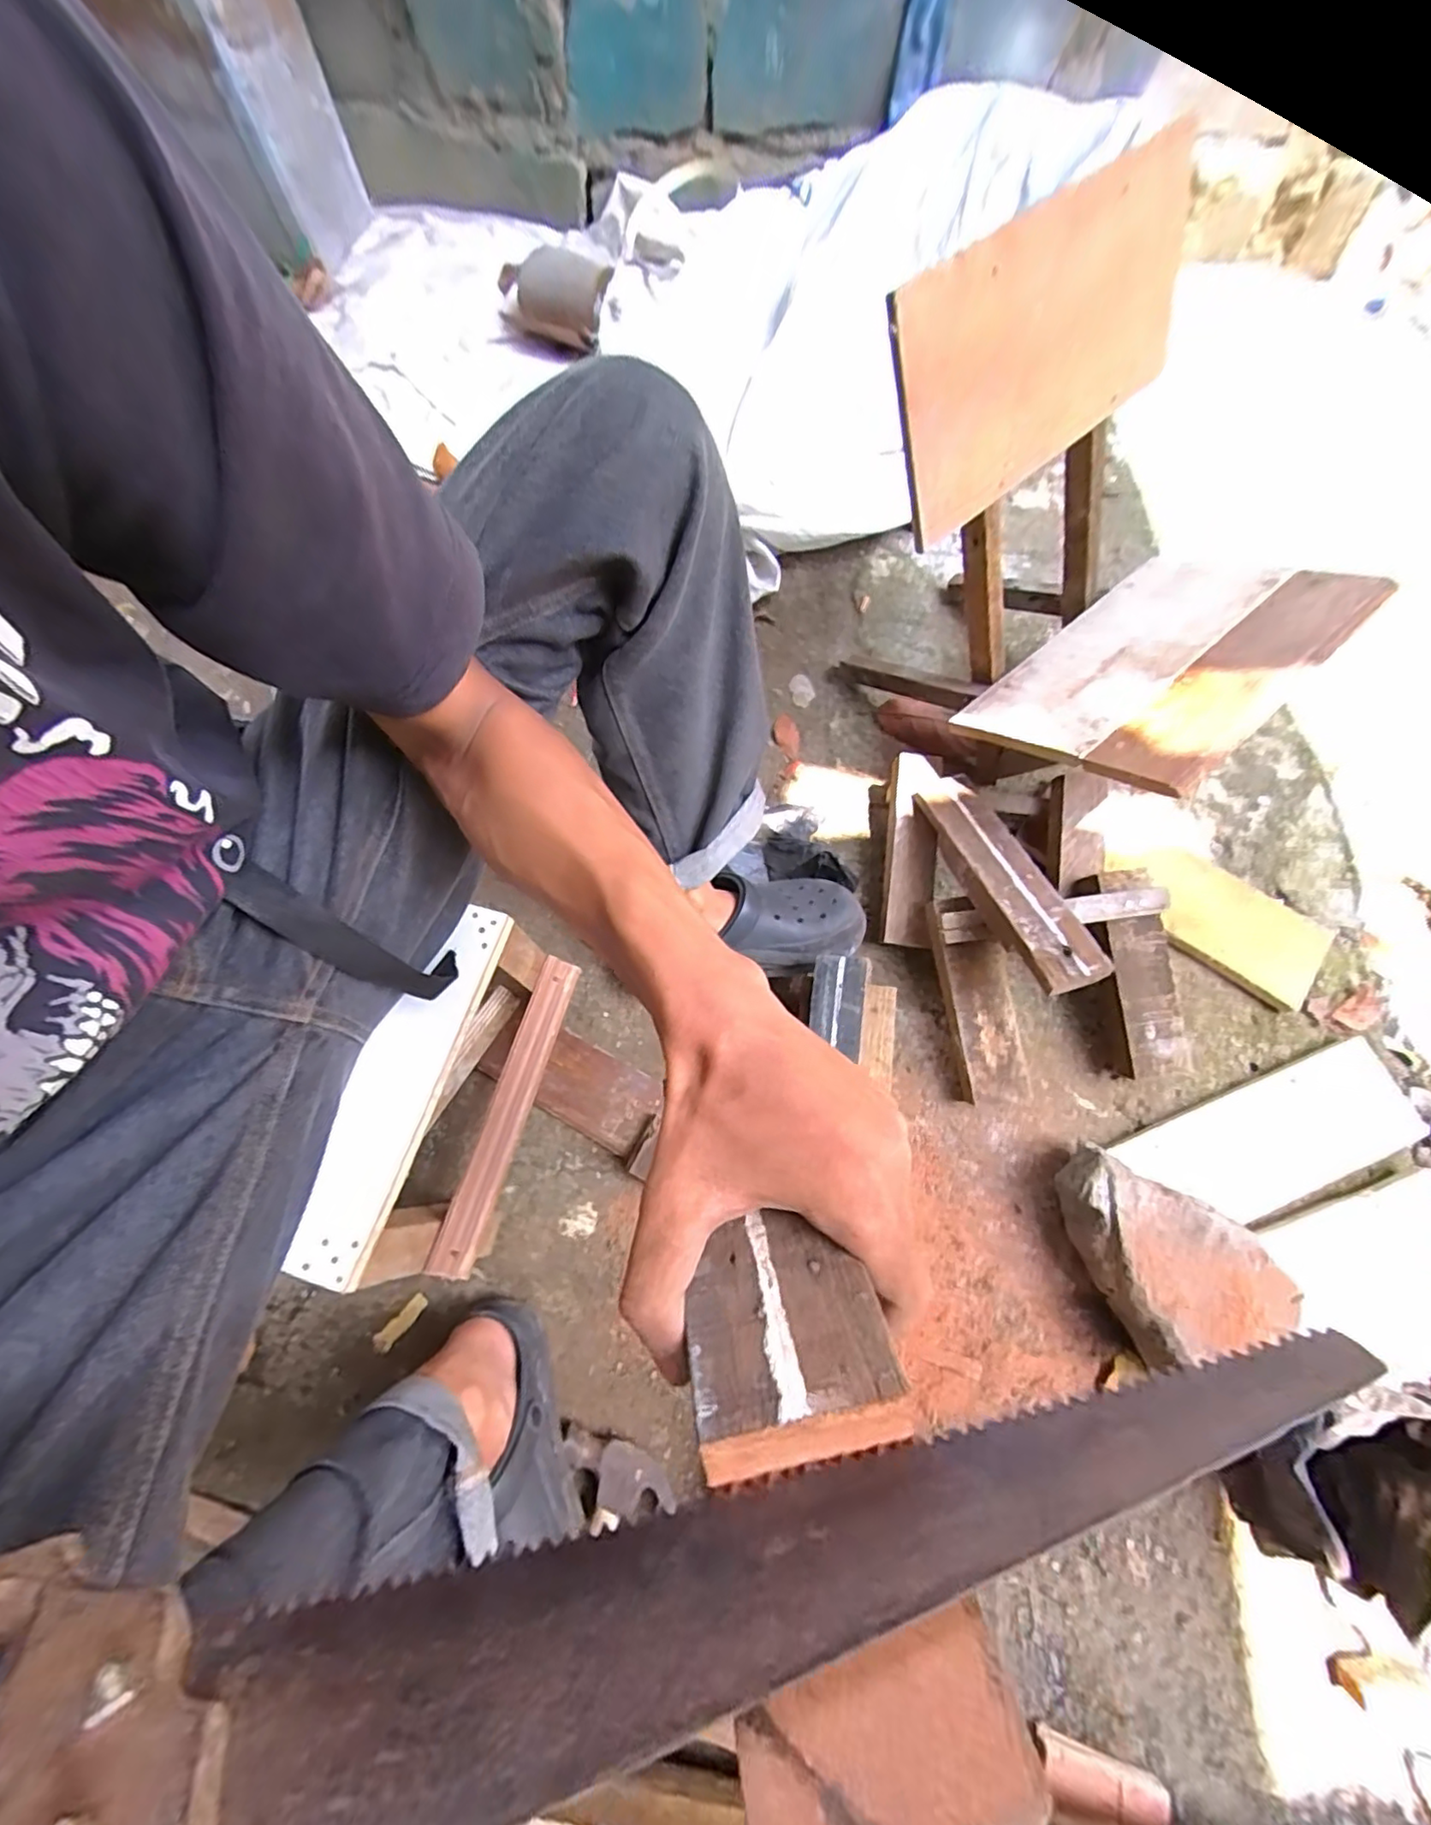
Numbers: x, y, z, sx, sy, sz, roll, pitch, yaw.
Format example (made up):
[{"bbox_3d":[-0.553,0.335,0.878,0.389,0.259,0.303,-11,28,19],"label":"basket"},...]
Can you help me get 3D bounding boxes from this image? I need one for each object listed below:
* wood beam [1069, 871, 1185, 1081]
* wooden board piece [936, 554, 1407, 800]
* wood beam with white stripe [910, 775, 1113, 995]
[{"bbox_3d":[0.444,0.065,0.685,0.077,0.066,0.216,-10,88,-2],"label":"wood beam"},{"bbox_3d":[0.437,-0.250,0.618,0.333,0.019,0.226,-40,47,-13],"label":"wooden board piece"},{"bbox_3d":[0.293,-0.037,0.645,0.071,0.041,0.271,-18,55,-5],"label":"wood beam with white stripe"}]

